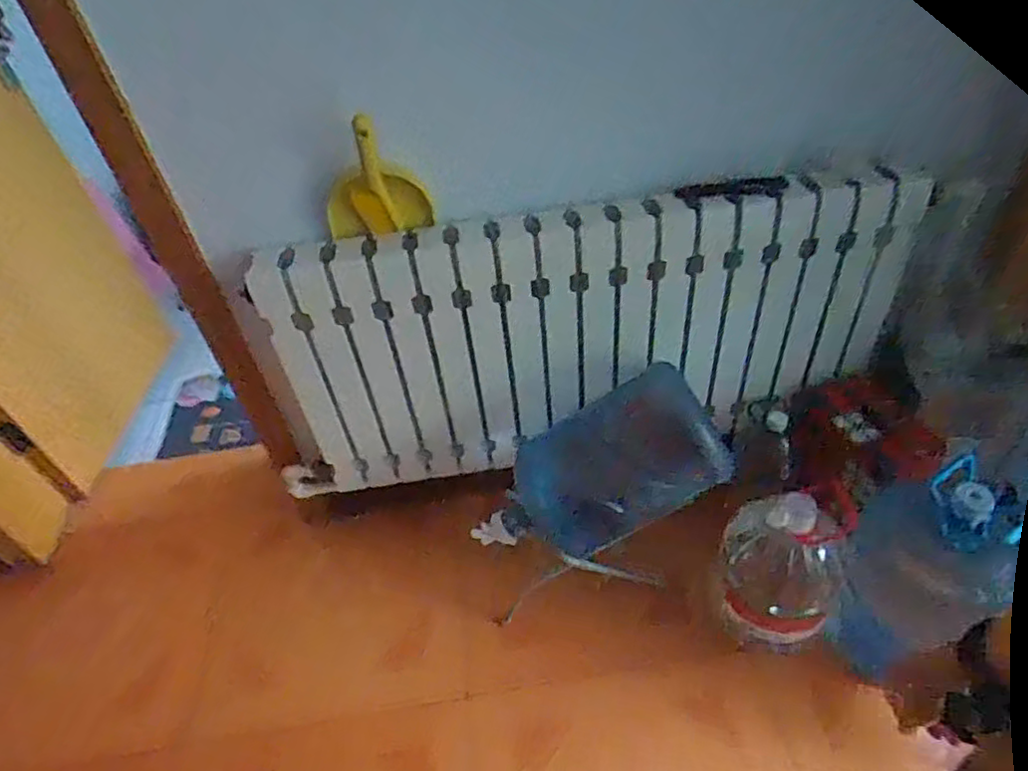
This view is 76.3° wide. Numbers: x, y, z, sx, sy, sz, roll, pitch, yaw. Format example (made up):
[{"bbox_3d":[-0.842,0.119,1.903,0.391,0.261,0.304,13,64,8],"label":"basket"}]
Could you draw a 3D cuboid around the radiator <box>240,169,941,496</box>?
[{"bbox_3d":[0.136,-0.078,1.294,1.239,0.563,0.131,-8,45,-1],"label":"radiator"}]

